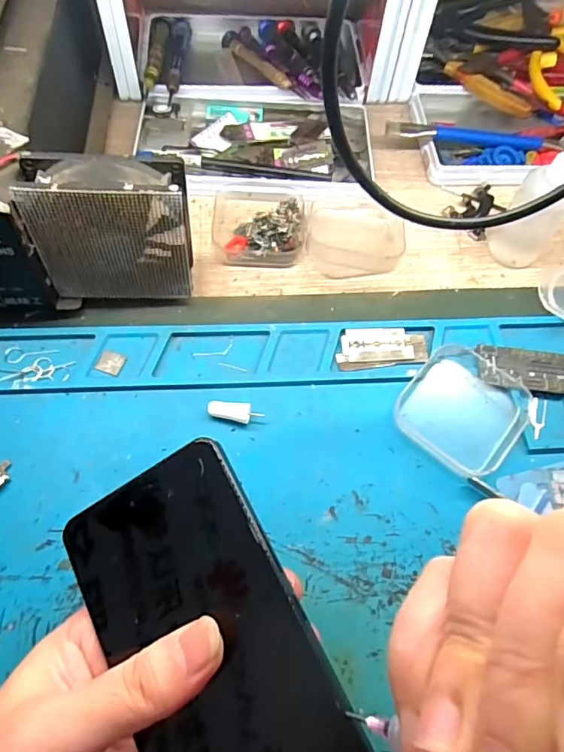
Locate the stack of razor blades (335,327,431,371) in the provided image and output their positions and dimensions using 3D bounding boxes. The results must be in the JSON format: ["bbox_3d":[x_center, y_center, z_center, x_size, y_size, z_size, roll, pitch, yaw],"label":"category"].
[{"bbox_3d":[0.060,-0.018,0.305,0.054,0.004,0.027,-4,64,-6],"label":"stack of razor blades"}]

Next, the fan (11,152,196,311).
[{"bbox_3d":[-0.092,-0.076,0.278,0.081,0.086,0.032,-6,64,-7],"label":"fan"}]

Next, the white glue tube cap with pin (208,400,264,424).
[{"bbox_3d":[-0.026,0.020,0.279,0.030,0.008,0.010,5,63,-1],"label":"white glue tube cap with pin"}]

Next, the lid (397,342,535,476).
[{"bbox_3d":[0.104,0.017,0.287,0.063,0.007,0.070,40,67,15],"label":"lid"}]

